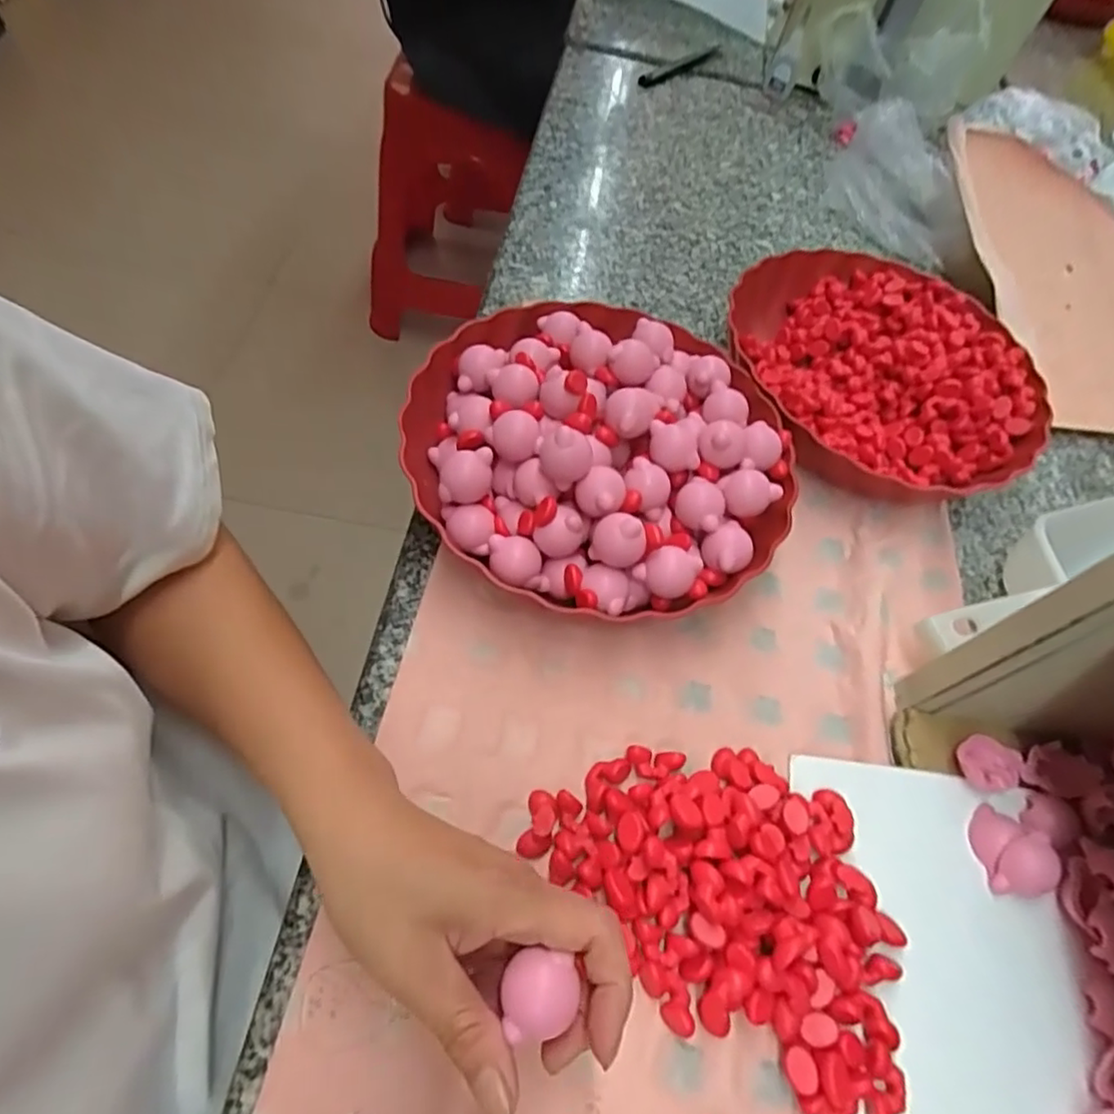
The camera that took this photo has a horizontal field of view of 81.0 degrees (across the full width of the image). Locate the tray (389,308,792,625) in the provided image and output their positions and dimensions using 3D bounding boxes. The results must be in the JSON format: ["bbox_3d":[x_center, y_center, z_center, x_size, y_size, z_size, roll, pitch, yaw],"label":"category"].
[{"bbox_3d":[0.029,-0.072,0.411,0.230,0.078,0.219,28,59,7],"label":"tray"}]

